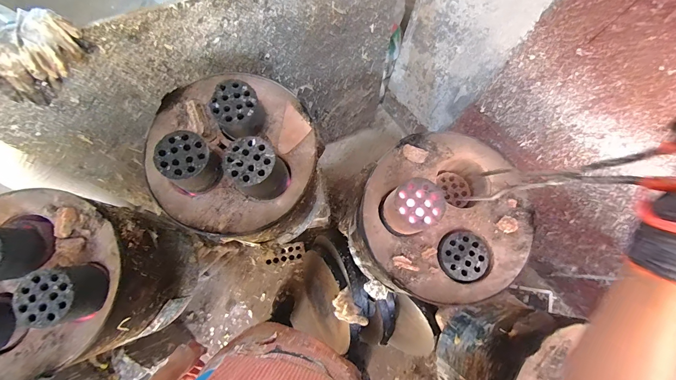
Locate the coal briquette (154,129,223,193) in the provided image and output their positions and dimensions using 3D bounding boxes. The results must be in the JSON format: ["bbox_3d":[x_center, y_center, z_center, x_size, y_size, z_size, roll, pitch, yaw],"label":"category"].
[{"bbox_3d":[-0.297,-0.055,0.622,0.096,0.104,0.095,0,78,-1],"label":"coal briquette"}]

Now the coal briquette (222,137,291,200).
[{"bbox_3d":[-0.162,-0.044,0.617,0.110,0.087,0.101,44,81,8],"label":"coal briquette"}]

